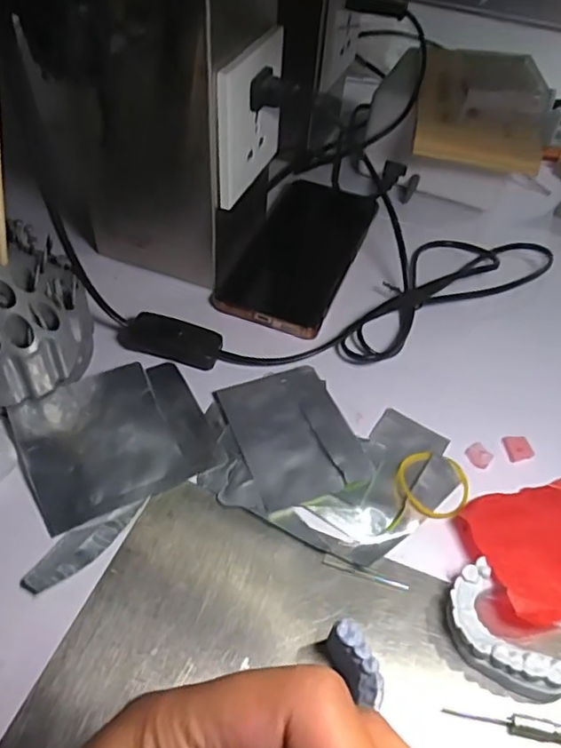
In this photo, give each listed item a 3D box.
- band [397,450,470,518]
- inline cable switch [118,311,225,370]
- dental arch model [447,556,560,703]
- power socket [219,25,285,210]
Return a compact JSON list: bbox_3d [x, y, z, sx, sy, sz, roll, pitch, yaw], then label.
[{"bbox_3d":[0.087,0.061,0.338,0.041,0.004,0.043,2,49,-2],"label":"band"},{"bbox_3d":[-0.073,-0.024,0.390,0.069,0.017,0.023,14,50,8],"label":"inline cable switch"},{"bbox_3d":[0.098,0.122,0.275,0.033,0.022,0.063,-18,53,-19],"label":"dental arch model"},{"bbox_3d":[-0.018,-0.164,0.386,0.008,0.087,0.083,20,50,12],"label":"power socket"}]

